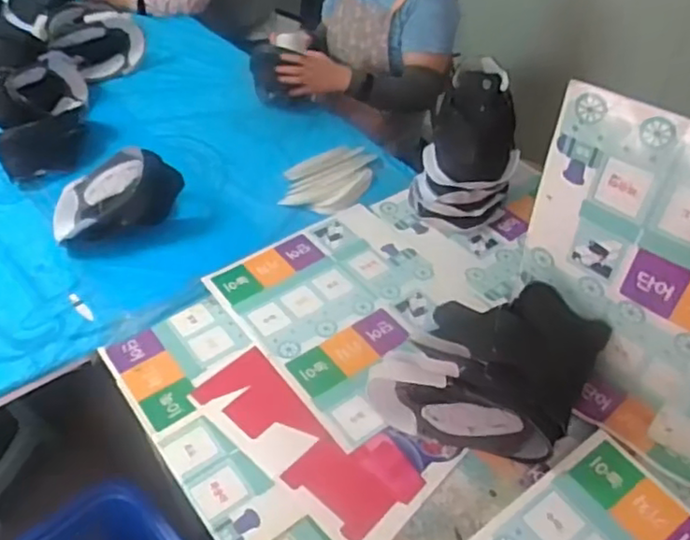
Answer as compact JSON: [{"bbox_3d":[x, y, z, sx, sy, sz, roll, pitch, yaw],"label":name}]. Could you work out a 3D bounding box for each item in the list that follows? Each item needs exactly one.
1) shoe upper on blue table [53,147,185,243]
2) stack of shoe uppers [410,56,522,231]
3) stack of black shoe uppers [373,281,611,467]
[{"bbox_3d":[-0.477,-0.168,1.357,0.275,0.135,0.180,-13,45,-10],"label":"shoe upper on blue table"},{"bbox_3d":[0.256,-0.256,1.347,0.203,0.257,0.248,10,46,12],"label":"stack of shoe uppers"},{"bbox_3d":[0.207,0.149,0.981,0.284,0.193,0.179,15,47,16],"label":"stack of black shoe uppers"}]

